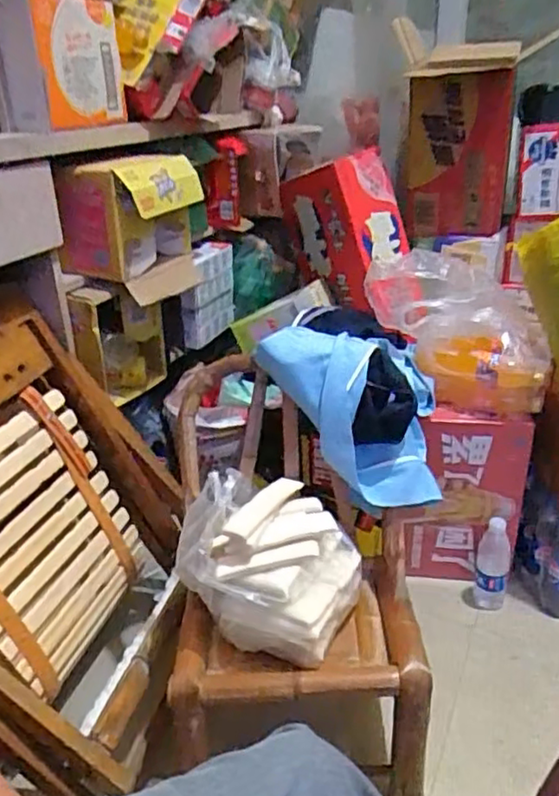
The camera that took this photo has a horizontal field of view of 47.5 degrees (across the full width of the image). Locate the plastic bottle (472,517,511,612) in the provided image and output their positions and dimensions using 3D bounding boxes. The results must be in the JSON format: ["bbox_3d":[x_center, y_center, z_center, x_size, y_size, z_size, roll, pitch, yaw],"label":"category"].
[{"bbox_3d":[0.432,0.339,1.296,0.069,0.190,0.058,4,29,18],"label":"plastic bottle"}]

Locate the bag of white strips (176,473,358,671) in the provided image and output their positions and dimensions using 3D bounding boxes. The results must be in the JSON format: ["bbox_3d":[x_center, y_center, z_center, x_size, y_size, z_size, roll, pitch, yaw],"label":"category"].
[{"bbox_3d":[-0.017,0.248,0.964,0.251,0.189,0.198,10,29,24],"label":"bag of white strips"}]

